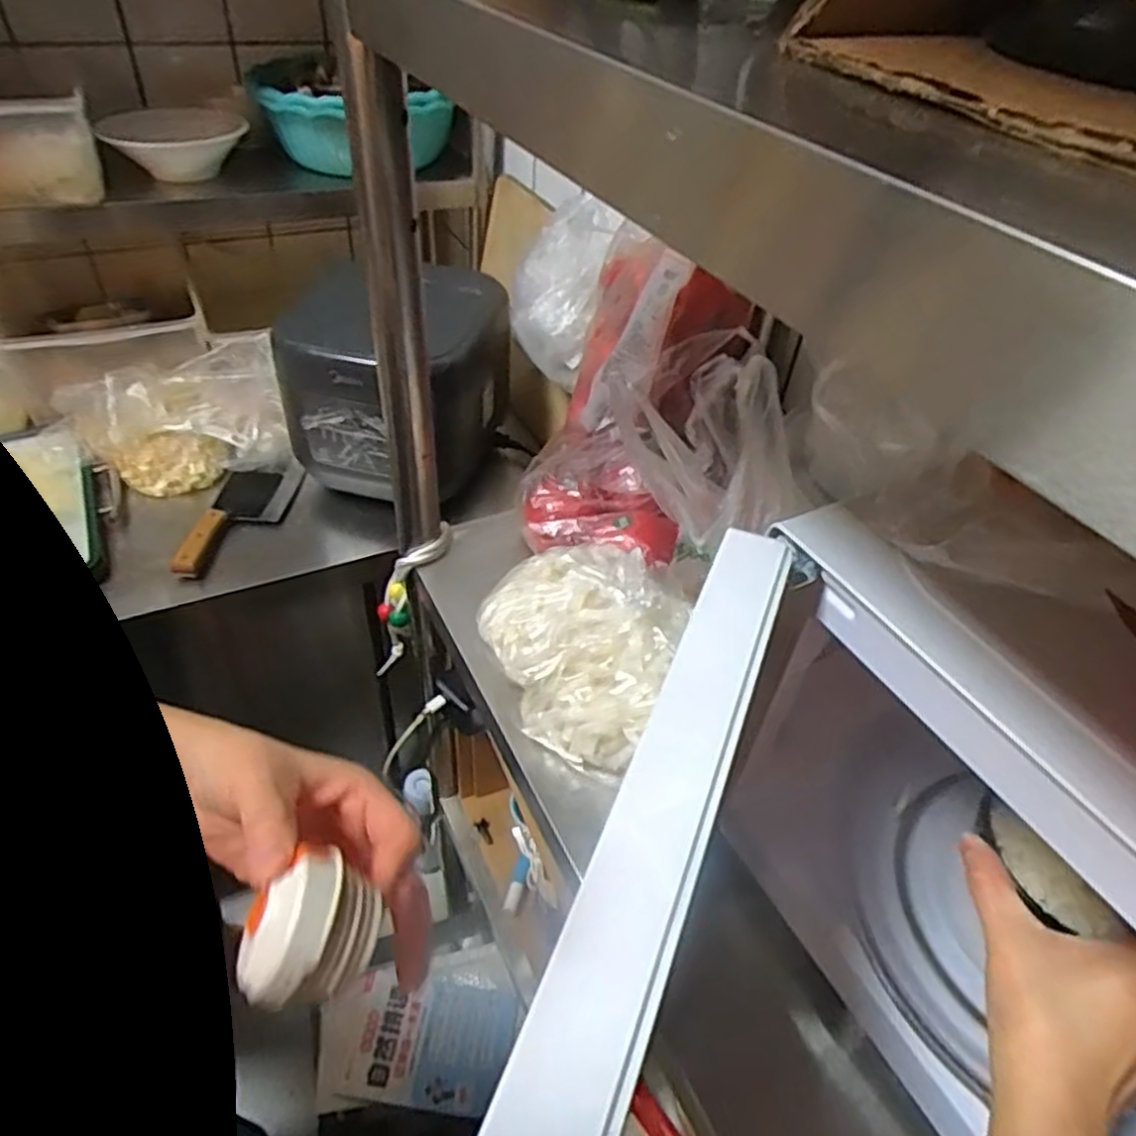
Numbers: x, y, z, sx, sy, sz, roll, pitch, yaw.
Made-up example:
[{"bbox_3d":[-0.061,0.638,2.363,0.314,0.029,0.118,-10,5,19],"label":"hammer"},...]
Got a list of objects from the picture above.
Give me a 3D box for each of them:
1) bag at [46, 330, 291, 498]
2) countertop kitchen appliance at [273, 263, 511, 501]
[{"bbox_3d":[-0.531,-0.209,1.040,0.282,0.124,0.198,-18,47,-23],"label":"bag"},{"bbox_3d":[-0.224,-0.239,1.003,0.288,0.221,0.278,-4,44,-10],"label":"countertop kitchen appliance"}]

